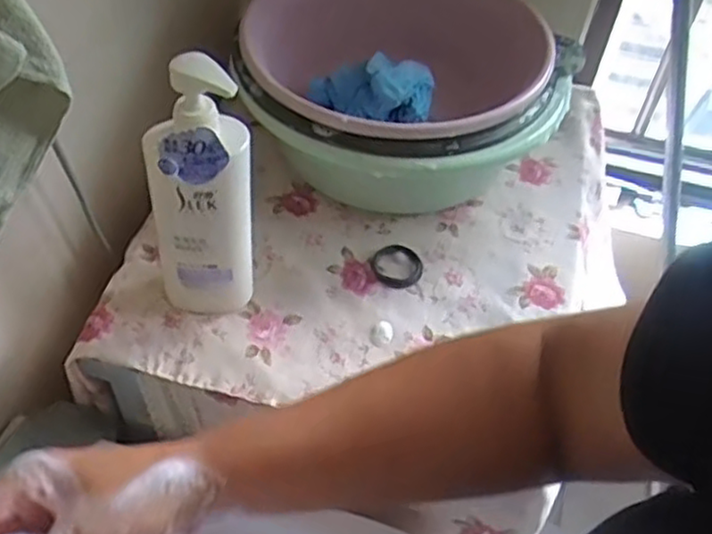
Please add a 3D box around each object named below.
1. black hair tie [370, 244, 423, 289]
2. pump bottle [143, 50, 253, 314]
[{"bbox_3d":[0.044,-0.002,0.776,0.054,0.009,0.057,3,50,-3],"label":"black hair tie"},{"bbox_3d":[-0.138,-0.059,0.629,0.088,0.267,0.051,7,50,1],"label":"pump bottle"}]

